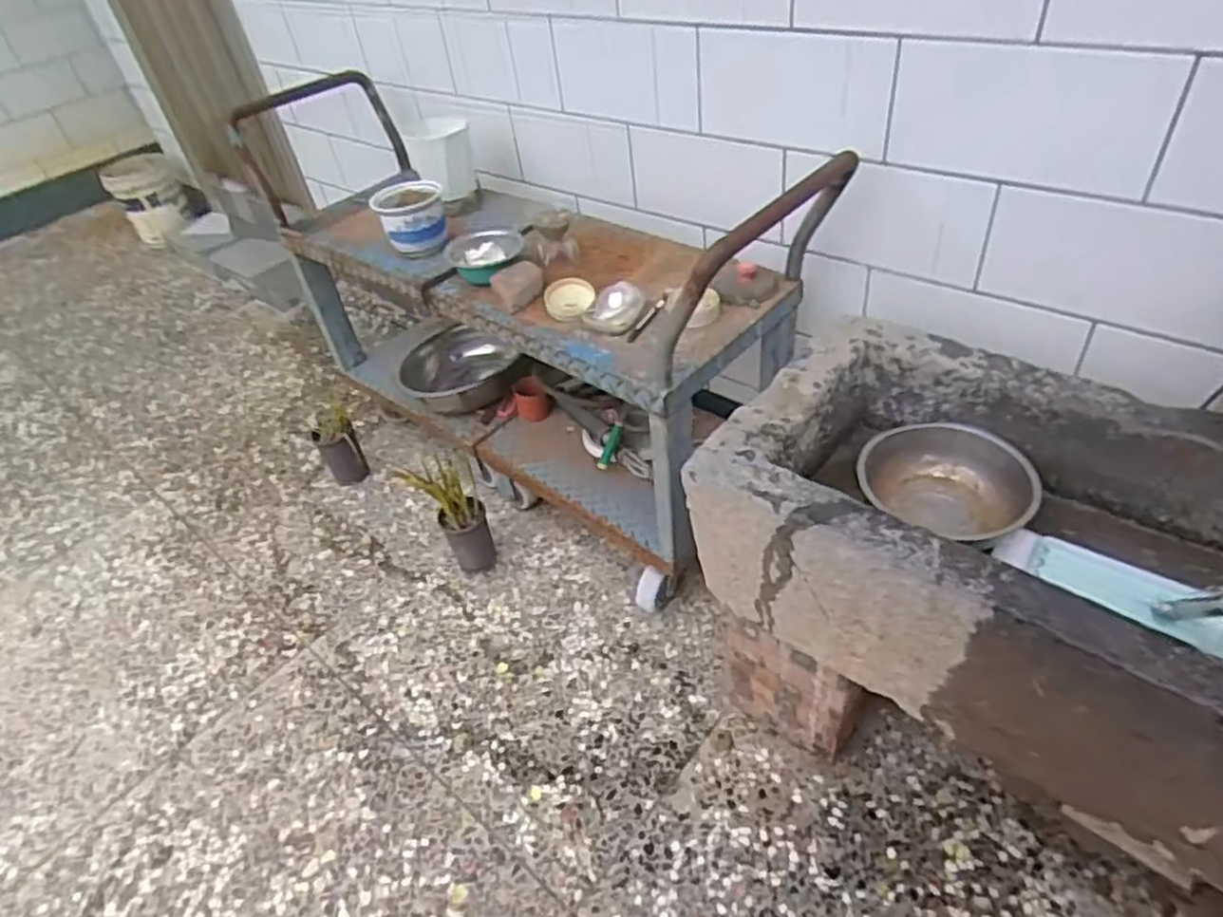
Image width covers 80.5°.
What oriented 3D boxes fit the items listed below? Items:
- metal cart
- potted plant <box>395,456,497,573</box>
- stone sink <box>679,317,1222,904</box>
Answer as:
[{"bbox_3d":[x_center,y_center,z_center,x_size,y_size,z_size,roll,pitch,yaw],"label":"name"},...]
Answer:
[{"bbox_3d":[-0.252,-0.356,1.839,1.520,0.976,0.478,28,54,34],"label":"metal cart"},{"bbox_3d":[-0.396,0.150,1.827,0.165,0.351,0.127,-19,43,-12],"label":"potted plant"},{"bbox_3d":[0.727,0.194,0.991,1.162,0.412,0.494,26,52,32],"label":"stone sink"}]

